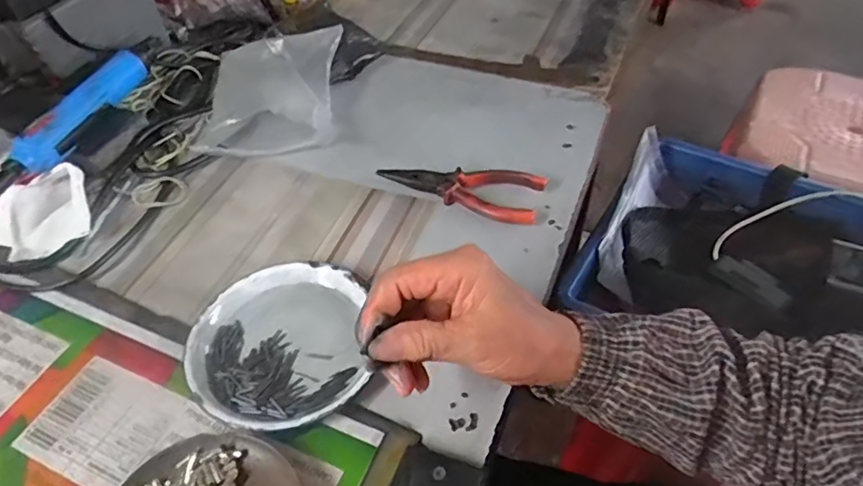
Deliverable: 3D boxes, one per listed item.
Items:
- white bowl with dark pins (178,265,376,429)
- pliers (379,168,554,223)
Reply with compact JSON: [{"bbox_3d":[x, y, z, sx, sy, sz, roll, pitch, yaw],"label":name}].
[{"bbox_3d":[-0.107,0.070,0.395,0.119,0.017,0.131,-7,47,-3],"label":"white bowl with dark pins"},{"bbox_3d":[0.026,-0.052,0.497,0.145,0.020,0.050,18,51,19],"label":"pliers"}]

